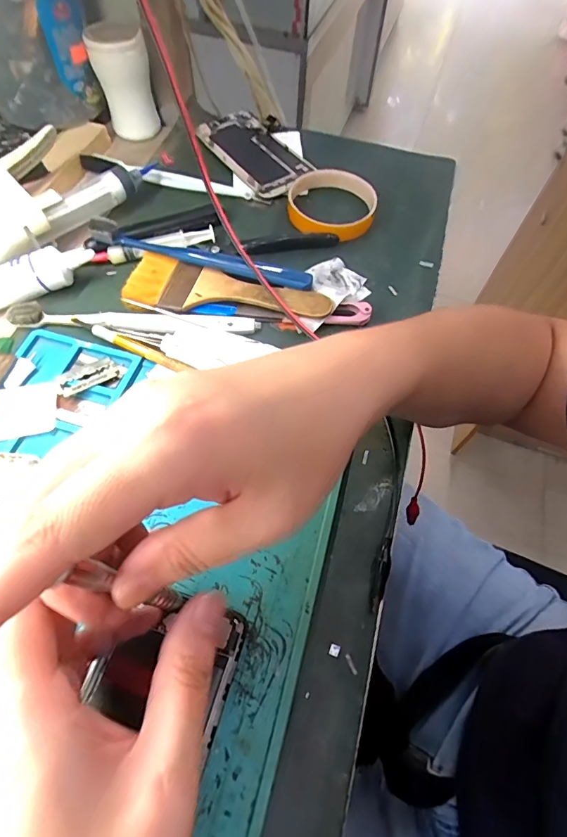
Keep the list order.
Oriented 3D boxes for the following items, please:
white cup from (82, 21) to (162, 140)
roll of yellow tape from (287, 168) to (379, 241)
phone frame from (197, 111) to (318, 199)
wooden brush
[{"bbox_3d":[-0.156,-0.331,0.404,0.052,0.082,0.044,-18,64,-11],"label":"white cup"},{"bbox_3d":[0.046,-0.201,0.384,0.081,0.015,0.085,1,62,-2],"label":"roll of yellow tape"},{"bbox_3d":[-0.031,-0.280,0.429,0.071,0.007,0.150,-31,67,-17],"label":"phone frame"},{"bbox_3d":[-0.044,-0.105,0.328,0.159,0.010,0.059,5,62,0],"label":"wooden brush"}]

